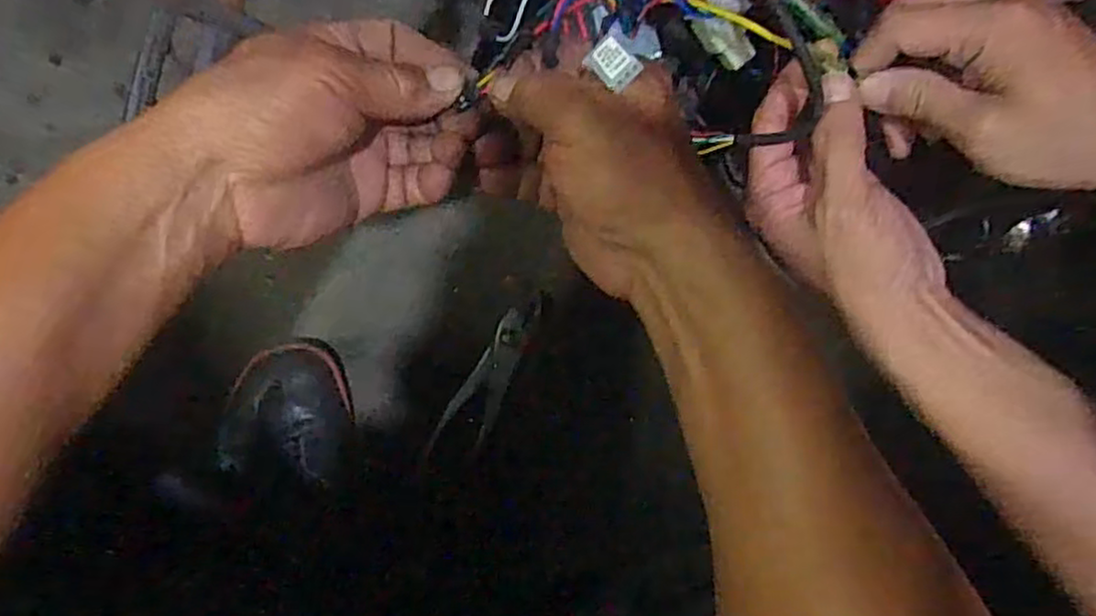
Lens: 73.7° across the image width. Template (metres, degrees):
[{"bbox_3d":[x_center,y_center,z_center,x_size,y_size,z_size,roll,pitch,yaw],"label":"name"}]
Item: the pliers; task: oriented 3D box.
[{"bbox_3d":[-0.050,0.060,0.611,0.039,0.016,0.155,27,87,-7],"label":"pliers"}]

